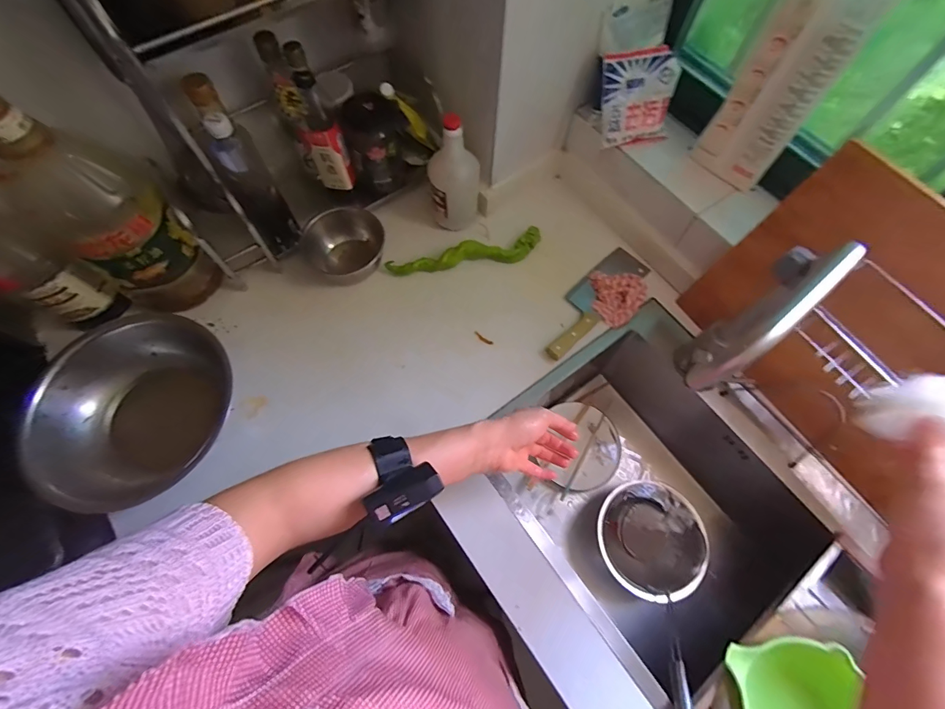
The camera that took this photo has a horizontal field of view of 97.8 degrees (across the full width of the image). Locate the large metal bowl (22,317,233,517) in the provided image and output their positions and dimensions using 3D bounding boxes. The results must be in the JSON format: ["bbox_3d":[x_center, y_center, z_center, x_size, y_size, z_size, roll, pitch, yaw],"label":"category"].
[{"bbox_3d":[-0.494,0.077,0.620,0.263,0.082,0.258,0,68,-1],"label":"large metal bowl"}]

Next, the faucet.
[{"bbox_3d":[0.303,-0.015,0.512,0.234,0.289,0.043,-38,74,-15],"label":"faucet"}]

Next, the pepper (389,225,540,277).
[{"bbox_3d":[-0.008,-0.183,0.769,0.293,0.049,0.053,-16,69,-8],"label":"pepper"}]

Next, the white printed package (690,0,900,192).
[{"bbox_3d":[0.435,-0.383,0.574,0.116,0.285,0.057,33,71,11],"label":"white printed package"}]

